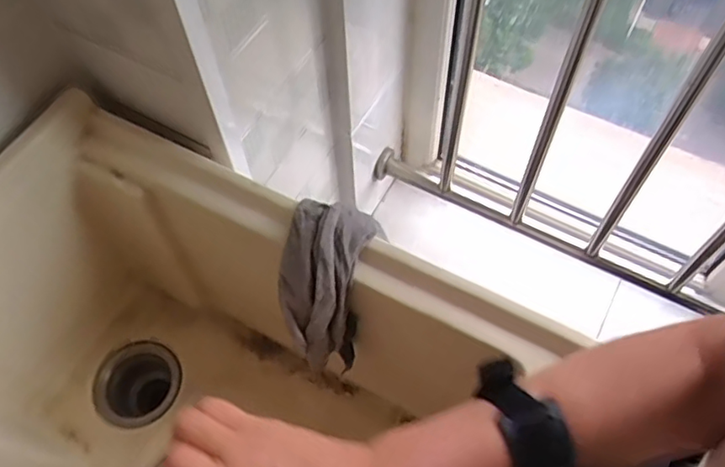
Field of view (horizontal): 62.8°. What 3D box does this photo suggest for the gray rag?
[{"bbox_3d":[-0.038,0.067,0.578,0.081,0.195,0.060,9,31,6],"label":"gray rag"}]

